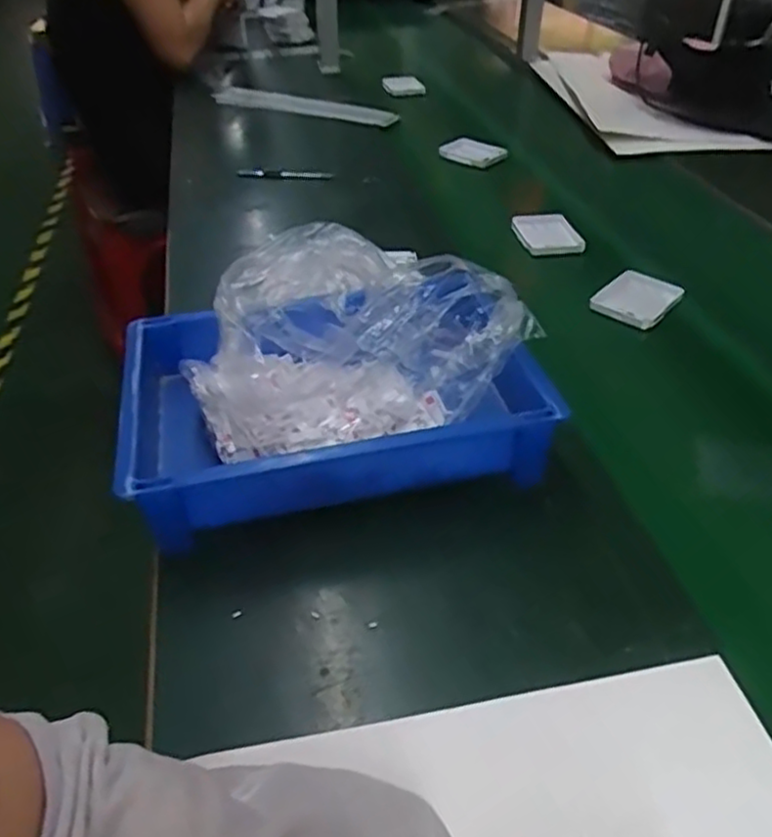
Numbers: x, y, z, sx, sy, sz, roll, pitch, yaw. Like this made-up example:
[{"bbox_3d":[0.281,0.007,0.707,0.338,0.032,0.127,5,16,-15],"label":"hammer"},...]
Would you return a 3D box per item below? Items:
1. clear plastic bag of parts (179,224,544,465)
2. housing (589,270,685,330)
[{"bbox_3d":[-0.022,-0.055,0.519,0.242,0.151,0.133,-5,40,-5],"label":"clear plastic bag of parts"},{"bbox_3d":[0.264,-0.127,0.728,0.072,0.009,0.086,32,56,32],"label":"housing"}]

